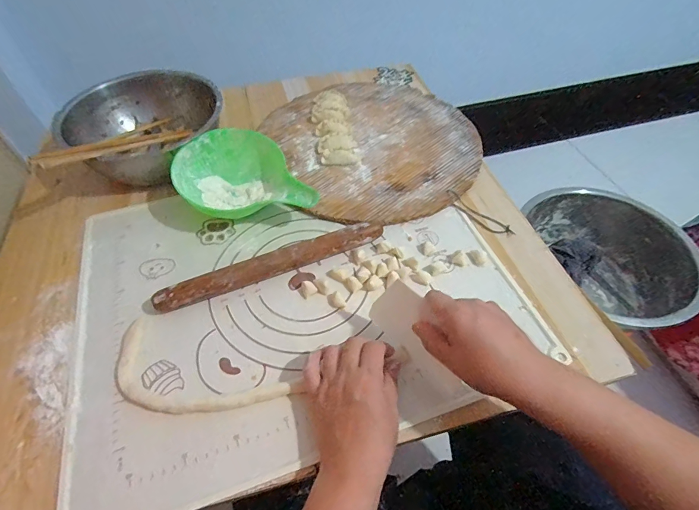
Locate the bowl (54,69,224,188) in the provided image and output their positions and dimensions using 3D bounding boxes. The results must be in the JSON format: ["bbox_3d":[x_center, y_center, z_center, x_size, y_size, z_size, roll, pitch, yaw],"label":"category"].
[{"bbox_3d":[-0.287,-0.185,0.563,0.199,0.083,0.196,0,53,1],"label":"bowl"}]

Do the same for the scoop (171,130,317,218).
[{"bbox_3d":[-0.129,-0.106,0.527,0.189,0.065,0.106,18,55,14],"label":"scoop"}]

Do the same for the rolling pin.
[{"bbox_3d":[-0.087,0.011,0.461,0.274,0.028,0.026,-19,55,-13],"label":"rolling pin"}]

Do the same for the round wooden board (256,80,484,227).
[{"bbox_3d":[0.044,-0.196,0.622,0.306,0.023,0.357,-19,55,-13],"label":"round wooden board"}]

